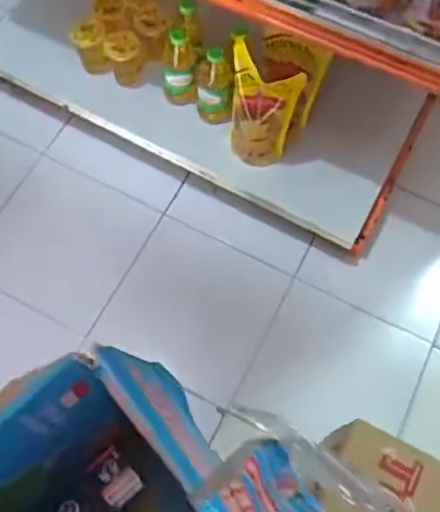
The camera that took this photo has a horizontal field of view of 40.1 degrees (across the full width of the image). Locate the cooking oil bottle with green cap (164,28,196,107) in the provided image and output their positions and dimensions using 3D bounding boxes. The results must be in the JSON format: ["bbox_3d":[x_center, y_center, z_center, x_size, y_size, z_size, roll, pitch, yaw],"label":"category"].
[{"bbox_3d":[-0.078,-0.365,1.183,0.060,0.164,0.064,1,67,-2],"label":"cooking oil bottle with green cap"}]

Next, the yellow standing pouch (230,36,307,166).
[{"bbox_3d":[0.061,-0.257,1.065,0.122,0.204,0.083,33,69,11],"label":"yellow standing pouch"}]

